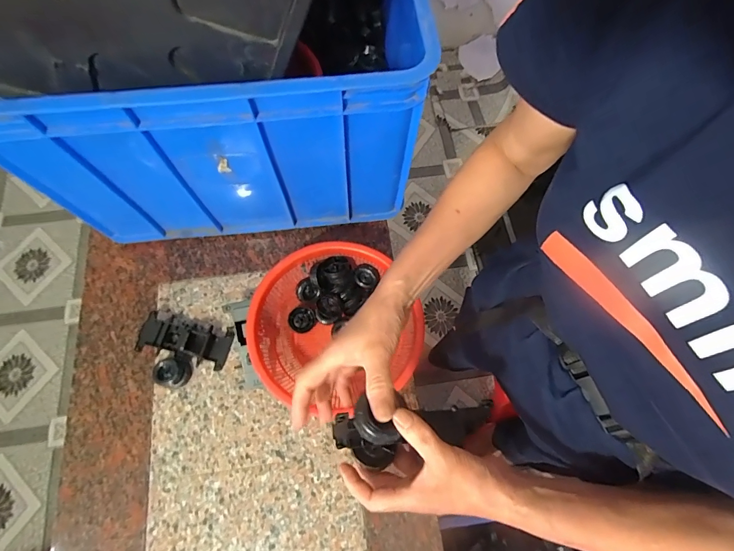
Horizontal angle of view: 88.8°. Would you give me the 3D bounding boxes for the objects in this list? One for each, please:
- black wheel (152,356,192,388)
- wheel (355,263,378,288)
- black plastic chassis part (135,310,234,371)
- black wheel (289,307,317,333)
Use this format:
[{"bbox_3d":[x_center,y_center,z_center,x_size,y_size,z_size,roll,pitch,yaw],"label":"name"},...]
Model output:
[{"bbox_3d":[-0.328,0.163,0.631,0.051,0.026,0.046,-16,72,-5],"label":"black wheel"},{"bbox_3d":[0.000,0.001,0.659,0.043,0.019,0.040,-7,113,17],"label":"wheel"},{"bbox_3d":[-0.315,0.110,0.646,0.147,0.037,0.068,11,72,3],"label":"black plastic chassis part"},{"bbox_3d":[-0.115,0.080,0.667,0.045,0.018,0.044,0,71,0],"label":"black wheel"}]

